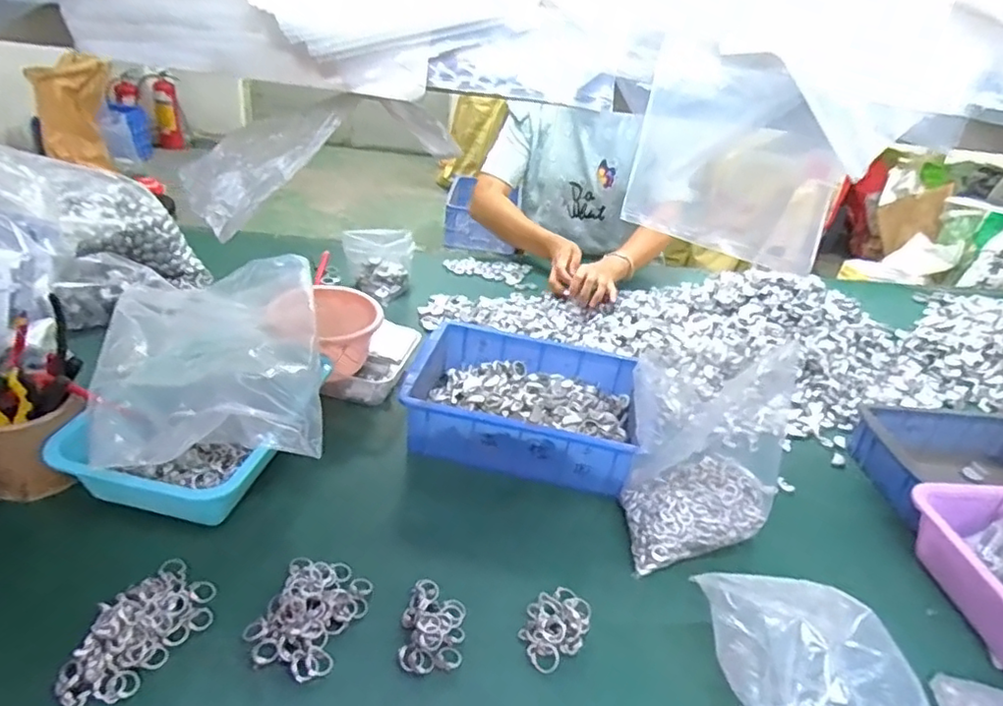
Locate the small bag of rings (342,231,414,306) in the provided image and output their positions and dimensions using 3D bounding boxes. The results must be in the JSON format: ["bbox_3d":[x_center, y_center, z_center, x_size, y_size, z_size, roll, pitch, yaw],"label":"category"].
[{"bbox_3d":[-0.211,-0.161,1.074,0.095,0.095,0.093,26,36,28],"label":"small bag of rings"}]

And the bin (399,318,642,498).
[{"bbox_3d":[0.033,0.070,0.794,0.291,0.092,0.205,10,30,6],"label":"bin"}]

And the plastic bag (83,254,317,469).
[{"bbox_3d":[-0.347,-0.018,0.742,0.228,0.083,0.414,-5,33,-20],"label":"plastic bag"}]

